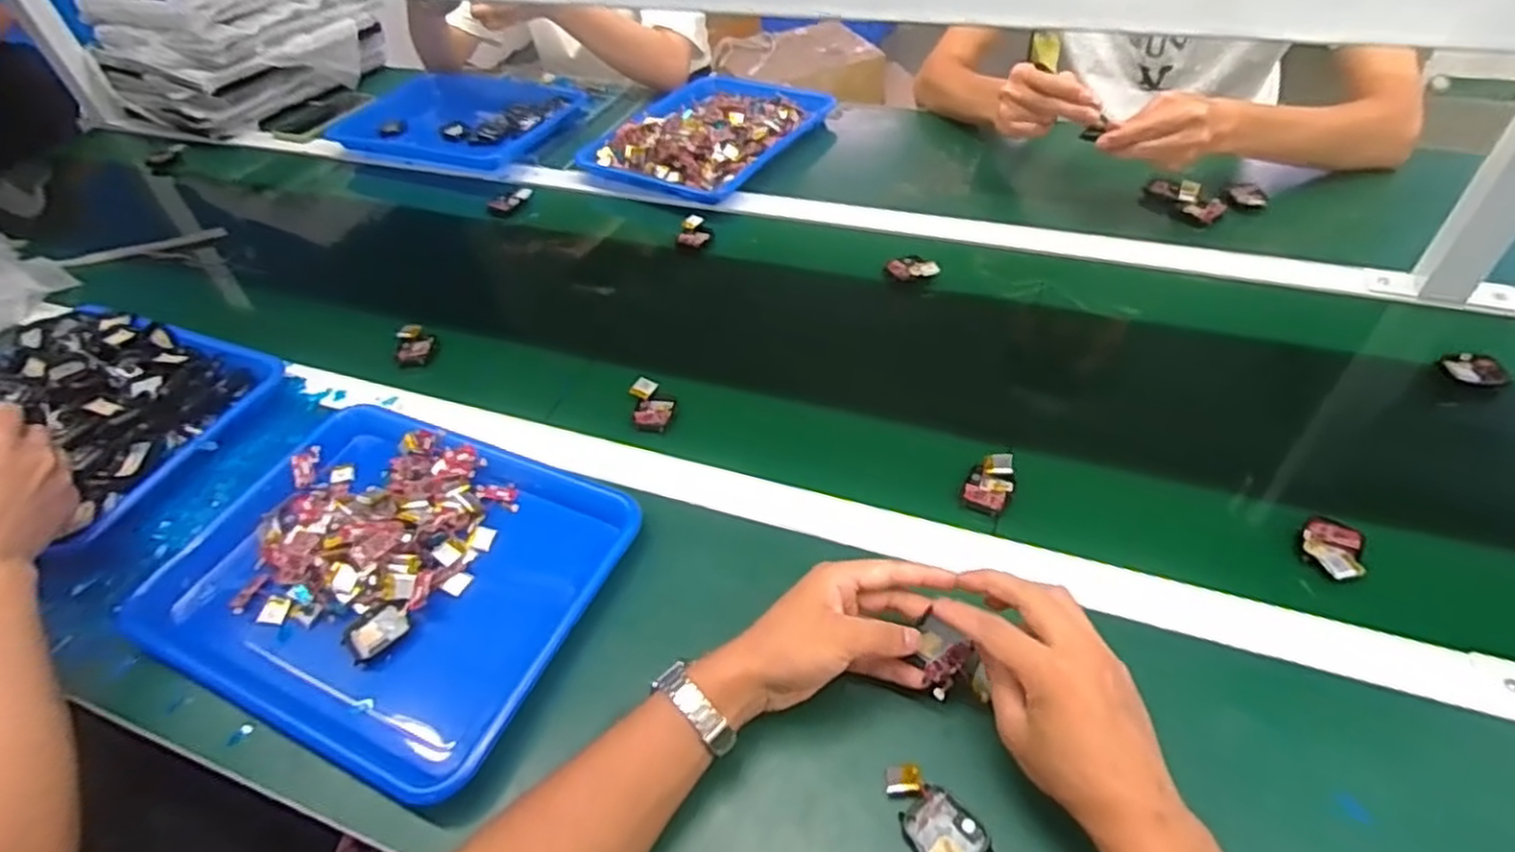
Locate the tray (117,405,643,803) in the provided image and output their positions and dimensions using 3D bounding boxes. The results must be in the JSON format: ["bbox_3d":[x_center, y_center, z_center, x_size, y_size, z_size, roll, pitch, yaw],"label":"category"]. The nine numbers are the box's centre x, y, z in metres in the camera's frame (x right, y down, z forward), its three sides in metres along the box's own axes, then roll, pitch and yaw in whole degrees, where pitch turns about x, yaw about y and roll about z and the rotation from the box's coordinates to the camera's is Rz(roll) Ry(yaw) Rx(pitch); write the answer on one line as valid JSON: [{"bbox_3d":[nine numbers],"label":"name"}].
[{"bbox_3d":[-0.287,0.109,0.591,0.344,0.040,0.265,16,51,20],"label":"tray"}]

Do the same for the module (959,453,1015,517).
[{"bbox_3d":[0.187,0.047,0.601,0.036,0.015,0.055,18,52,21],"label":"module"}]

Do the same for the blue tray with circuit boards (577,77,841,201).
[{"bbox_3d":[-0.068,-0.425,1.064,0.247,0.047,0.315,23,54,24],"label":"blue tray with circuit boards"}]

